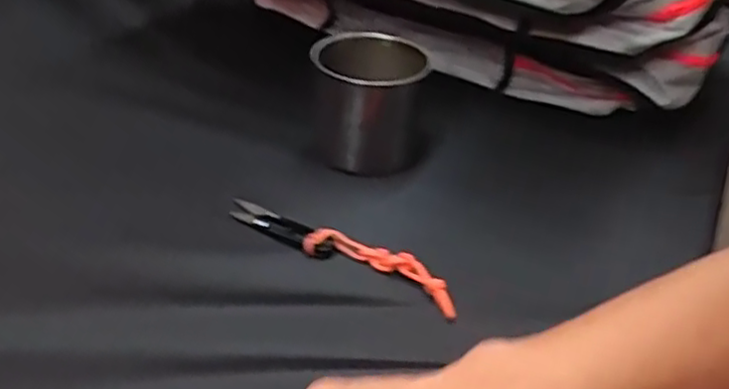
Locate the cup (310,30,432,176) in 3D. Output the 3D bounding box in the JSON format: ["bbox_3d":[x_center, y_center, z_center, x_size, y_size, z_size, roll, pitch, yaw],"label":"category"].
[{"bbox_3d":[0.002,-0.083,0.613,0.098,0.099,0.098,0,36,-6],"label":"cup"}]

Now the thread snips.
[{"bbox_3d":[-0.018,0.039,0.503,0.197,0.014,0.029,23,40,24],"label":"thread snips"}]

